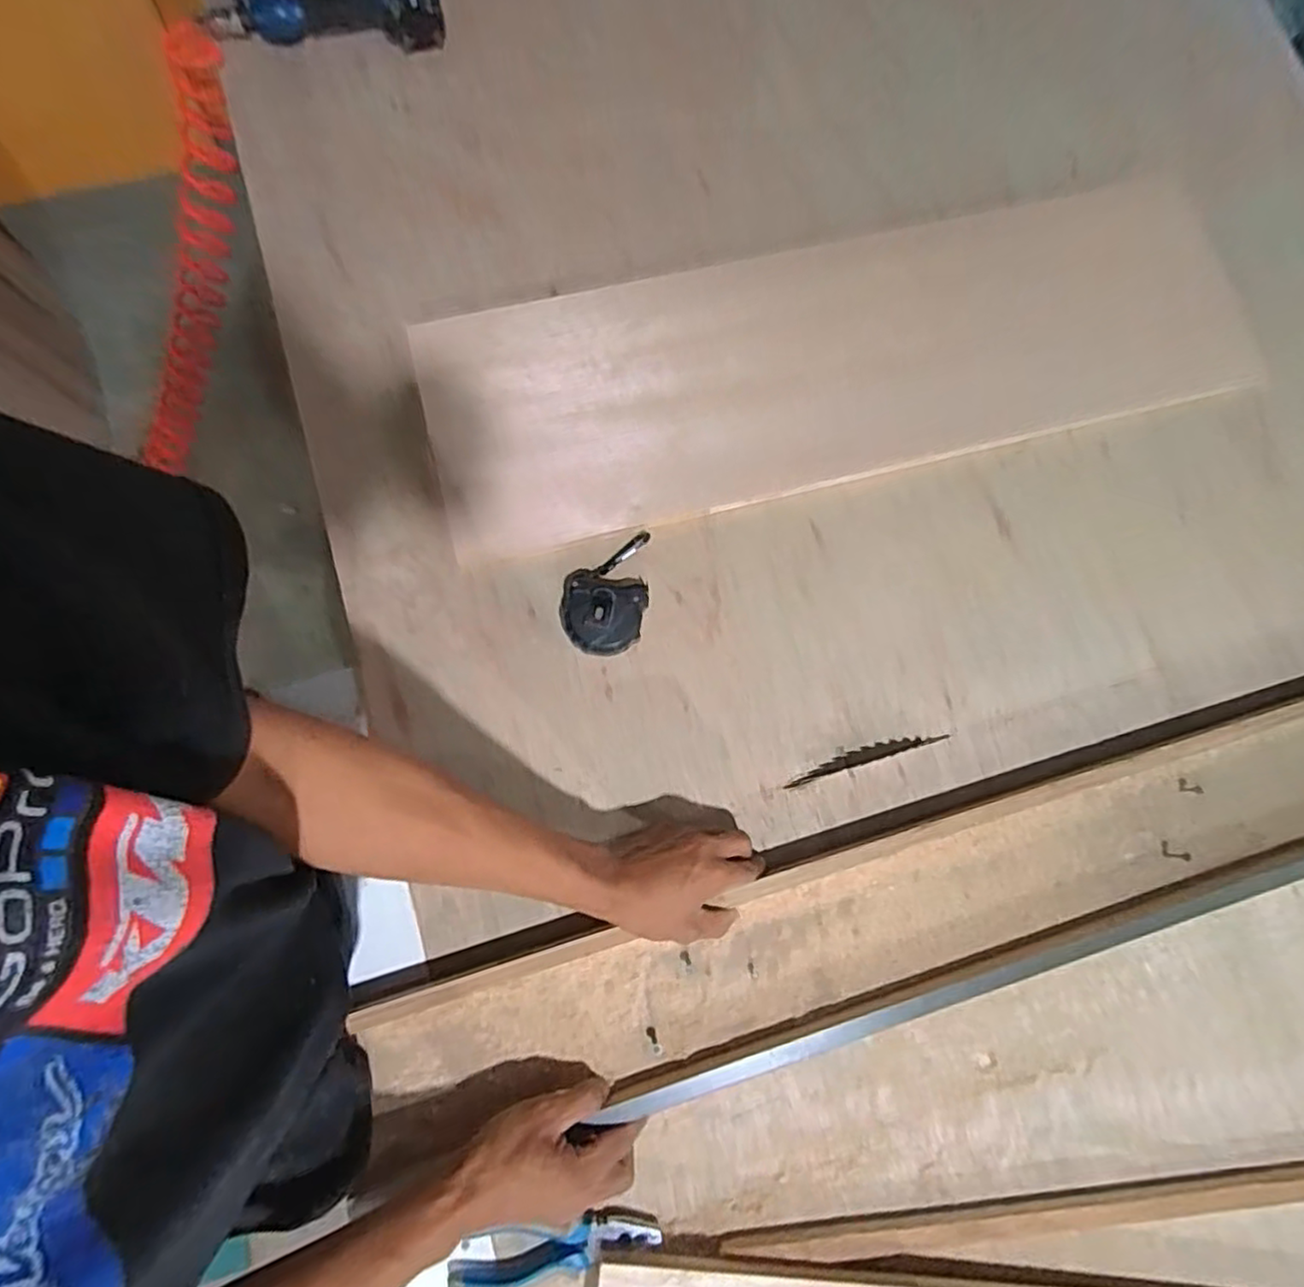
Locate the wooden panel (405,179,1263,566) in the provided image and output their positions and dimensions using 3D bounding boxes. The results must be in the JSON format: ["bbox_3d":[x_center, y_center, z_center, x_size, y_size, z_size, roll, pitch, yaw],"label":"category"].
[{"bbox_3d":[0.174,-0.282,0.659,0.782,0.022,0.246,-13,84,-3],"label":"wooden panel"}]

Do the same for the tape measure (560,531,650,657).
[{"bbox_3d":[-0.043,-0.047,0.610,0.077,0.040,0.111,-1,78,-2],"label":"tape measure"}]

